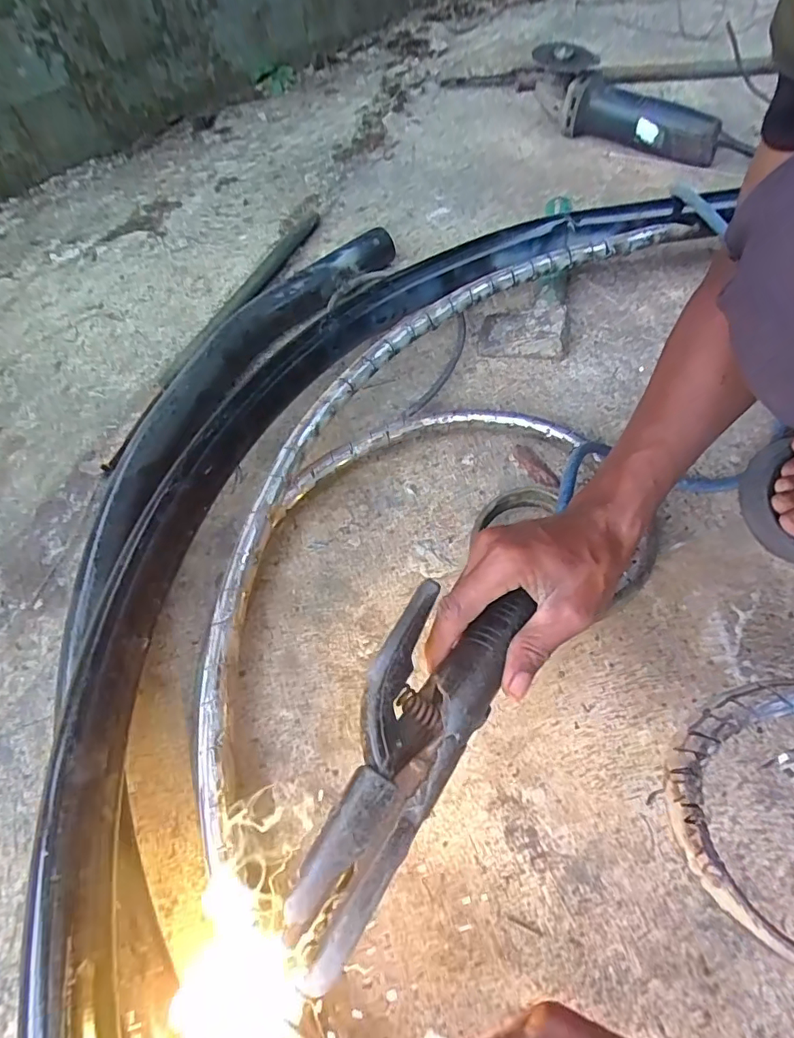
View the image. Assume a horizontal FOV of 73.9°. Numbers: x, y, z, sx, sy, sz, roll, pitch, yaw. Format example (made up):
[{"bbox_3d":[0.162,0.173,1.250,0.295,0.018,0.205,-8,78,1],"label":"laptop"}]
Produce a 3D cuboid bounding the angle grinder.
[{"bbox_3d":[0.330,-0.590,0.752,0.298,0.080,0.086,34,68,21],"label":"angle grinder"}]

